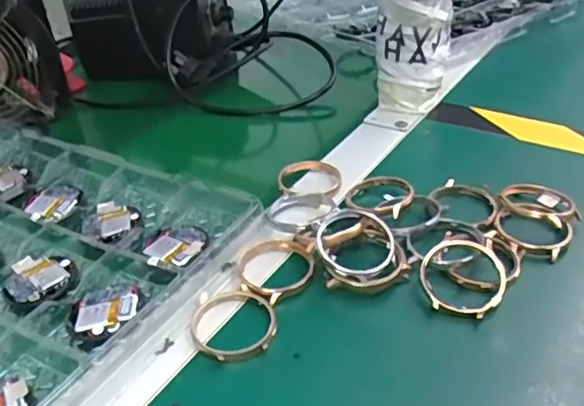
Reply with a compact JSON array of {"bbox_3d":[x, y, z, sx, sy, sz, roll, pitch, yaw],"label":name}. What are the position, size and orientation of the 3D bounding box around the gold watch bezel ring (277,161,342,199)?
[{"bbox_3d":[0.011,-0.017,0.417,0.046,0.006,0.045,-2,35,2],"label":"gold watch bezel ring"}]

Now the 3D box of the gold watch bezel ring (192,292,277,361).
[{"bbox_3d":[-0.031,0.064,0.313,0.045,0.008,0.046,-2,35,2],"label":"gold watch bezel ring"}]

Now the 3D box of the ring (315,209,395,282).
[{"bbox_3d":[0.037,0.024,0.342,0.045,0.008,0.048,2,49,-3],"label":"ring"}]

